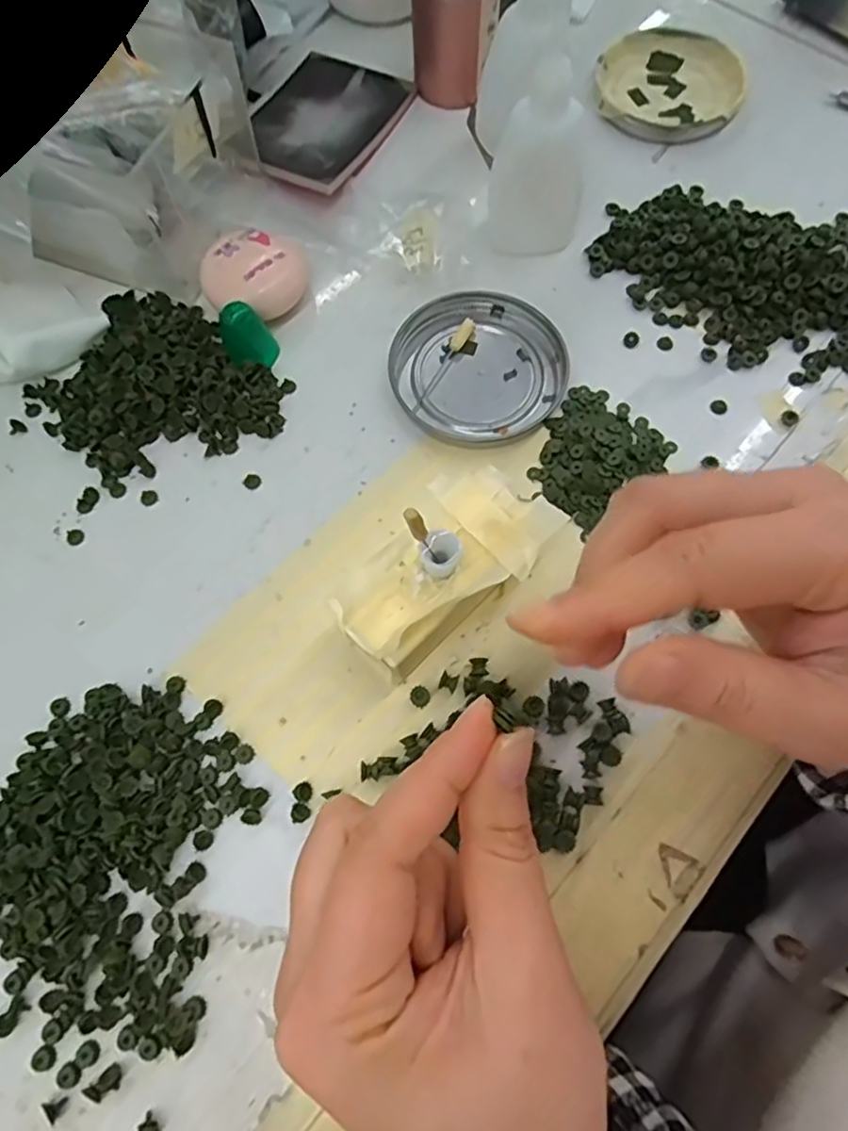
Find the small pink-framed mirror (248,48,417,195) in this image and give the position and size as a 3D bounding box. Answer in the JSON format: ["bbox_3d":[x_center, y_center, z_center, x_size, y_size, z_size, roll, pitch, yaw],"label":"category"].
[{"bbox_3d":[-0.060,-0.244,0.353,0.077,0.011,0.101,25,72,10],"label":"small pink-framed mirror"}]

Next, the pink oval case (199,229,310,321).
[{"bbox_3d":[-0.079,-0.135,0.307,0.047,0.021,0.036,7,70,4],"label":"pink oval case"}]

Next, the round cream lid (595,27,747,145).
[{"bbox_3d":[0.137,-0.270,0.363,0.077,0.009,0.079,0,70,1],"label":"round cream lid"}]

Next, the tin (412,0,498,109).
[{"bbox_3d":[0.016,-0.287,0.340,0.042,0.062,0.042,0,70,1],"label":"tin"}]

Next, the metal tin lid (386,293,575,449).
[{"bbox_3d":[0.024,-0.092,0.300,0.079,0.008,0.074,0,70,1],"label":"metal tin lid"}]

